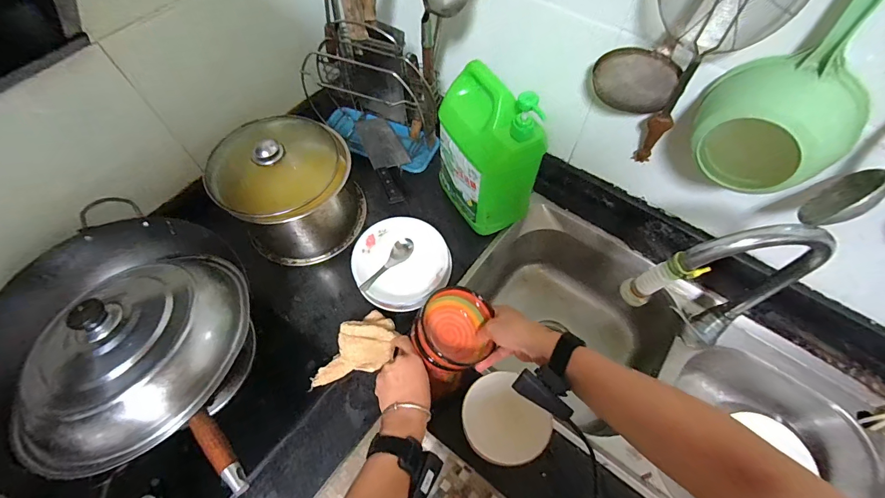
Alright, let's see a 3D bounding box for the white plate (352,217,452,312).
[{"bbox_3d":[-0.077,0.024,0.739,0.169,0.031,0.175,0,60,1],"label":"white plate"}]

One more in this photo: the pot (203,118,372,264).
[{"bbox_3d":[-0.273,-0.104,0.738,0.225,0.202,0.212,0,60,1],"label":"pot"}]

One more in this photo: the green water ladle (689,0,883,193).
[{"bbox_3d":[0.412,-0.189,0.442,0.101,0.267,0.165,-36,65,-18],"label":"green water ladle"}]

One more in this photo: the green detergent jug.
[{"bbox_3d":[0.081,-0.179,0.719,0.125,0.273,0.172,-29,63,-15],"label":"green detergent jug"}]

